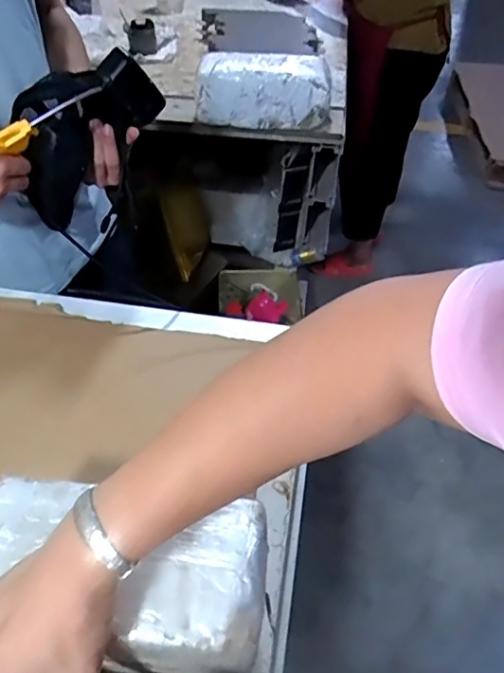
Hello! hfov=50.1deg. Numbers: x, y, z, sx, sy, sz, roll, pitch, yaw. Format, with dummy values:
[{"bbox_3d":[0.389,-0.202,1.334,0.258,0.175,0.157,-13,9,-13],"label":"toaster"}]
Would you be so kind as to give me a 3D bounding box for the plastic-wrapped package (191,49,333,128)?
[{"bbox_3d":[0.021,-0.448,1.001,0.245,0.120,0.083,5,47,2],"label":"plastic-wrapped package"}]

